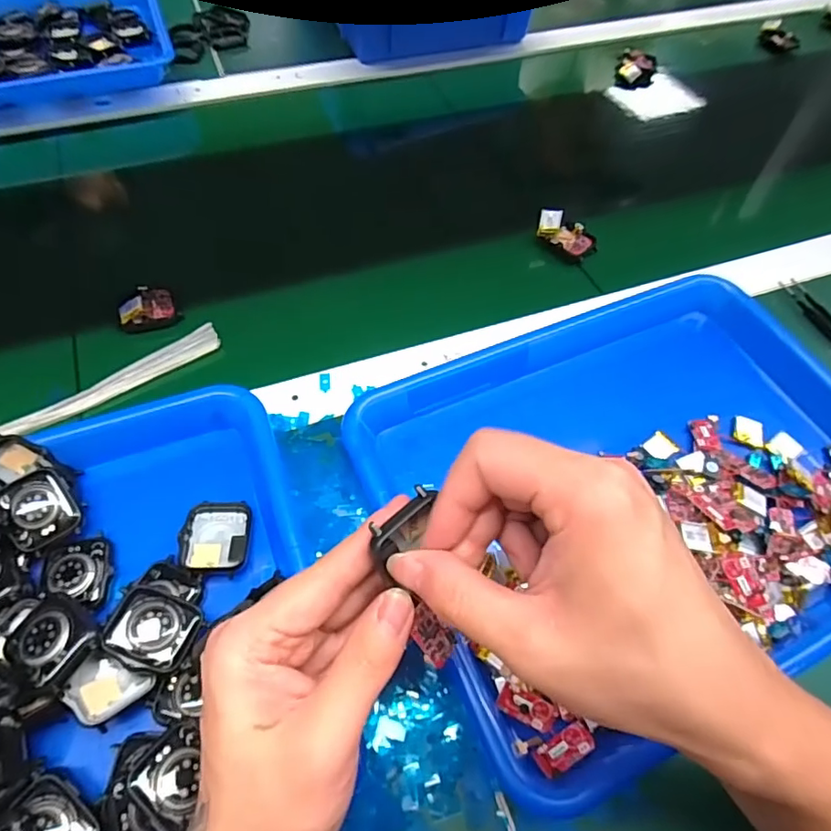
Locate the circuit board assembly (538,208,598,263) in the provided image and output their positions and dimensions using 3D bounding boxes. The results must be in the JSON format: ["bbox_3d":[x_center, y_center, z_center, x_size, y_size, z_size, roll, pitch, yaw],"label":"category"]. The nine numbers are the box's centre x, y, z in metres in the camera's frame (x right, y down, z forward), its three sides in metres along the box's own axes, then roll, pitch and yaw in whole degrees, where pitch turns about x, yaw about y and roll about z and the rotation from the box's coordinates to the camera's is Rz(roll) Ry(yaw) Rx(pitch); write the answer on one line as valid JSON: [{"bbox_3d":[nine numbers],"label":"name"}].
[{"bbox_3d":[0.137,-0.165,0.481,0.053,0.026,0.033,33,64,17],"label":"circuit board assembly"}]

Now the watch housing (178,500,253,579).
[{"bbox_3d":[-0.117,0.072,0.321,0.038,0.011,0.044,0,59,-1],"label":"watch housing"}]

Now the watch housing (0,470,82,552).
[{"bbox_3d":[-0.215,0.053,0.310,0.035,0.009,0.042,-23,81,-31],"label":"watch housing"}]

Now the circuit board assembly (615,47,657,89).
[{"bbox_3d":[0.269,-0.422,0.661,0.046,0.026,0.049,20,61,10],"label":"circuit board assembly"}]

